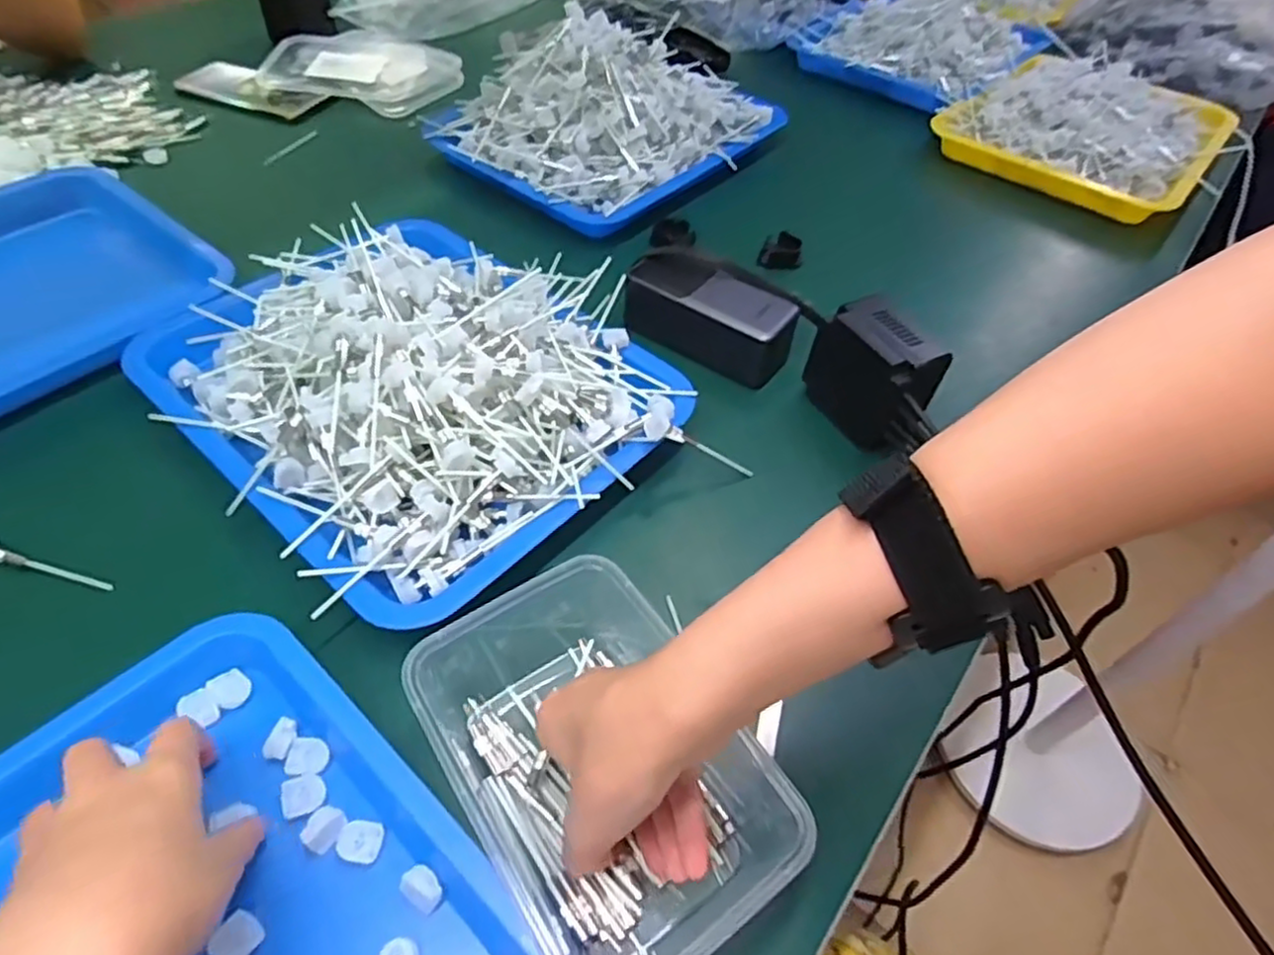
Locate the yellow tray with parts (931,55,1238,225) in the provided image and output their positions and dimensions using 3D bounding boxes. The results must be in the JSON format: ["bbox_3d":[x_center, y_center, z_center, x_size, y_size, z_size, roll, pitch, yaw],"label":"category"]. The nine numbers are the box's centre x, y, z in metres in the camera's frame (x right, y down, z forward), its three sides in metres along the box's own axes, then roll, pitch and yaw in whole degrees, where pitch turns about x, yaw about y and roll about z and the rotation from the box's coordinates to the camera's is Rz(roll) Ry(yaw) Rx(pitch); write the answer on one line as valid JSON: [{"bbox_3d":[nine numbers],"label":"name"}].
[{"bbox_3d":[0.521,-0.411,0.795,0.258,0.061,0.307,35,57,22],"label":"yellow tray with parts"}]

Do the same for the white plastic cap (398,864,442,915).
[{"bbox_3d":[-0.093,0.180,0.307,0.017,0.012,0.014,32,56,20],"label":"white plastic cap"}]

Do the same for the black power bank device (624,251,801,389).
[{"bbox_3d":[0.056,-0.127,0.546,0.135,0.053,0.058,29,55,18],"label":"black power bank device"}]

